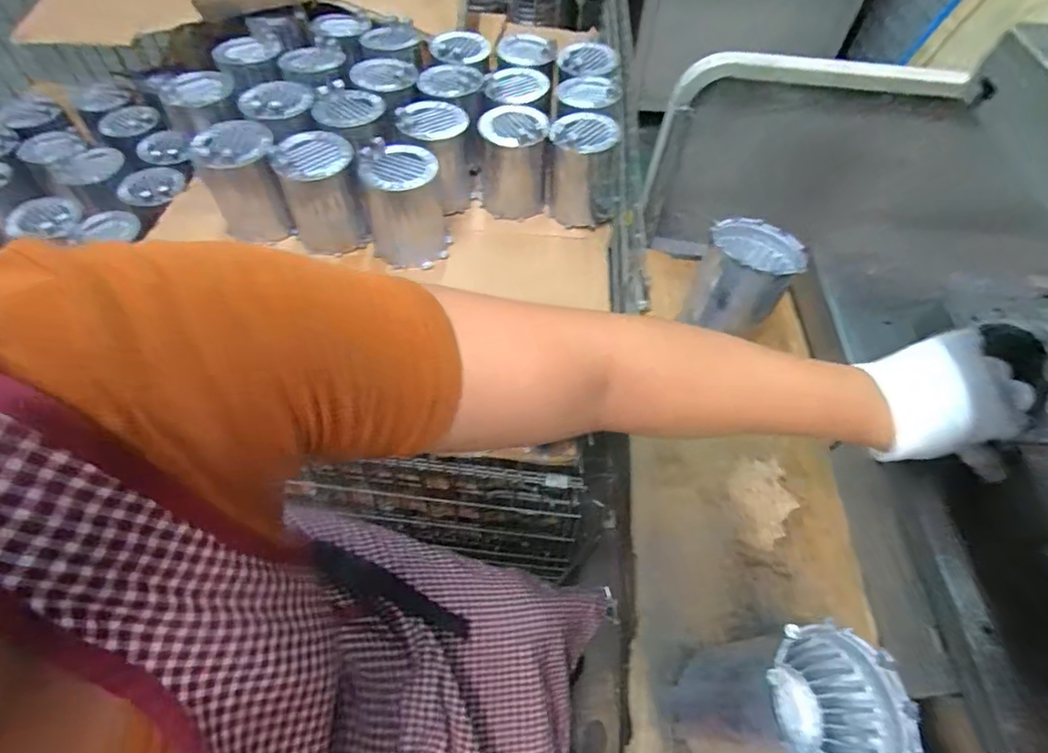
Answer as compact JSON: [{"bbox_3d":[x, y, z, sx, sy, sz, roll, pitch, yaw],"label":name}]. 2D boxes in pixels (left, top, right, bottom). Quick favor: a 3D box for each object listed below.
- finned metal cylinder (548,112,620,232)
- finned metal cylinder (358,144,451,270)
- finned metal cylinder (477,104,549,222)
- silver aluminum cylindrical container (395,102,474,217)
[{"bbox_3d":[0.083,-0.278,0.719,0.098,0.121,0.097,8,57,2],"label":"finned metal cylinder"},{"bbox_3d":[-0.146,-0.217,0.657,0.089,0.121,0.082,-9,58,-8],"label":"finned metal cylinder"},{"bbox_3d":[-0.016,-0.291,0.731,0.090,0.134,0.093,0,57,-3],"label":"finned metal cylinder"},{"bbox_3d":[-0.115,-0.292,0.708,0.083,0.123,0.087,1,57,-2],"label":"silver aluminum cylindrical container"}]

